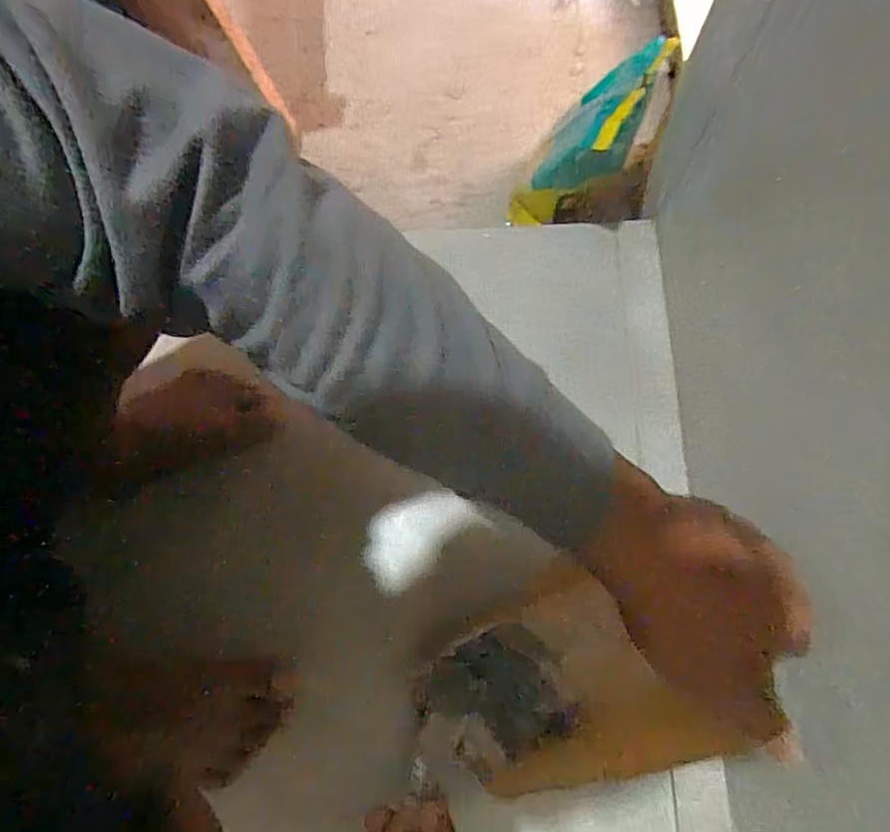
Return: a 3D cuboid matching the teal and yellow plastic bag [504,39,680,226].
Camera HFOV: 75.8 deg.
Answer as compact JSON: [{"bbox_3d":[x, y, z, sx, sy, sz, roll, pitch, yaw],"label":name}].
[{"bbox_3d":[0.136,-0.261,0.544,0.086,0.169,0.136,28,77,9],"label":"teal and yellow plastic bag"}]

